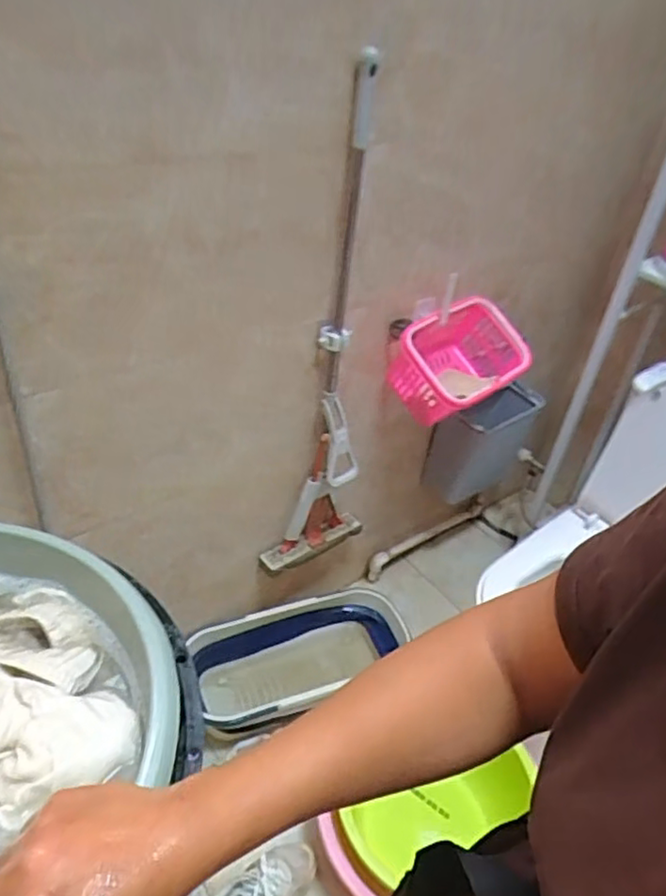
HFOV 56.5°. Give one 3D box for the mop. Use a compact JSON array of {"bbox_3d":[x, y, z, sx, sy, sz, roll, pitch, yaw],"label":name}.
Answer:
[{"bbox_3d":[0.002,-0.135,1.186,0.119,0.948,0.223,24,41,21],"label":"mop"}]

